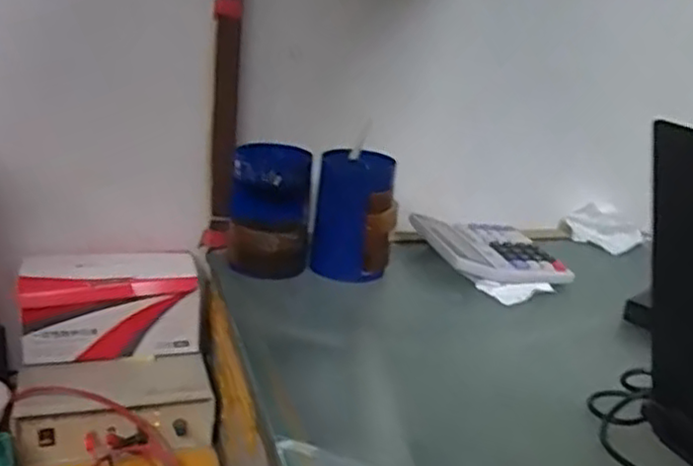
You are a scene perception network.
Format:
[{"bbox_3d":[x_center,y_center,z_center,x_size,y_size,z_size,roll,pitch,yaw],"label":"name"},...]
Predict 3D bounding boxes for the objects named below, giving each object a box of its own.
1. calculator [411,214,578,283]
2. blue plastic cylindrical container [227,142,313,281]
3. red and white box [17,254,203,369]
[{"bbox_3d":[0.174,0.016,0.868,0.156,0.030,0.162,0,21,-13],"label":"calculator"},{"bbox_3d":[-0.085,-0.024,0.776,0.085,0.129,0.072,1,21,-11],"label":"blue plastic cylindrical container"},{"bbox_3d":[-0.267,0.080,0.799,0.184,0.098,0.086,-2,21,-20],"label":"red and white box"}]

